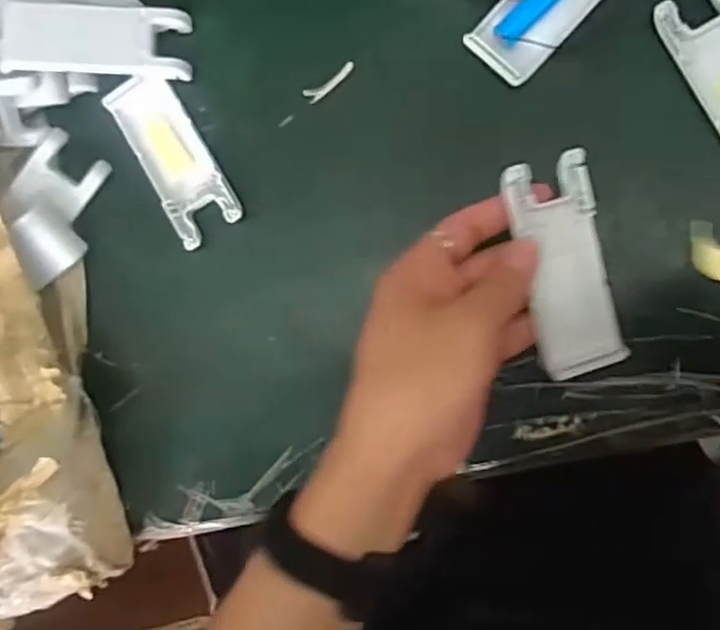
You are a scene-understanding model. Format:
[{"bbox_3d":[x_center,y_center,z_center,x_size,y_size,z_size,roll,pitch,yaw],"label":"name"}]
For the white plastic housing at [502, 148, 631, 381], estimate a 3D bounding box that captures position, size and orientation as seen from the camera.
[{"bbox_3d":[0.099,-0.024,0.334,0.041,0.013,0.103,-14,98,-8],"label":"white plastic housing"}]

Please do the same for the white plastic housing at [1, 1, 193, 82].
[{"bbox_3d":[-0.148,-0.155,0.387,0.100,0.016,0.038,-1,90,-7],"label":"white plastic housing"}]

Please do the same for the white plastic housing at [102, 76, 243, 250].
[{"bbox_3d":[-0.107,-0.091,0.395,0.038,0.009,0.102,-32,85,8],"label":"white plastic housing"}]

